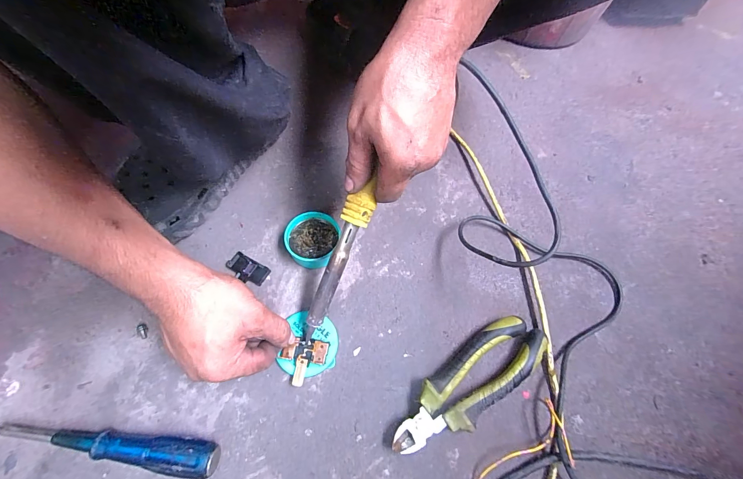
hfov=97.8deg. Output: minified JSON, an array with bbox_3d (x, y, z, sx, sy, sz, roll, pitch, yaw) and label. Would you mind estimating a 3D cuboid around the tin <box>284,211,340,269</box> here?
[{"bbox_3d":[-0.069,0.002,0.371,0.057,0.028,0.061,1,65,-3],"label":"tin"}]

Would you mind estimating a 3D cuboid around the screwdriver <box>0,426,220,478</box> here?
[{"bbox_3d":[-0.230,0.178,0.284,0.190,0.029,0.026,8,65,1],"label":"screwdriver"}]

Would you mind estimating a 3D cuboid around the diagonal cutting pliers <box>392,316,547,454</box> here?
[{"bbox_3d":[0.095,0.140,0.315,0.172,0.025,0.055,-32,71,-16],"label":"diagonal cutting pliers"}]

